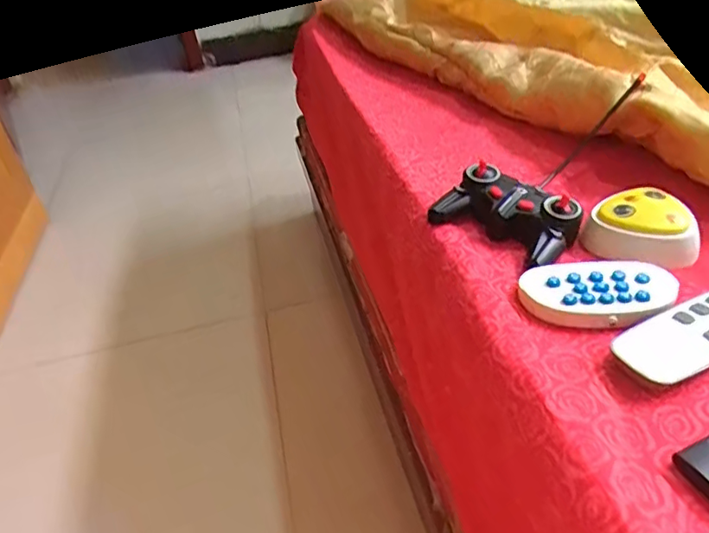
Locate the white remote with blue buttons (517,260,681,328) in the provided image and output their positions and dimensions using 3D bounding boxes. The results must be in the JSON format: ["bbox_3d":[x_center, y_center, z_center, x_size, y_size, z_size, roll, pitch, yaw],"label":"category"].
[{"bbox_3d":[0.187,0.017,0.436,0.112,0.015,0.066,2,37,11],"label":"white remote with blue buttons"}]

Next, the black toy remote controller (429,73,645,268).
[{"bbox_3d":[0.186,-0.099,0.552,0.119,0.070,0.228,24,46,34],"label":"black toy remote controller"}]

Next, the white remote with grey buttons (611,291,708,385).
[{"bbox_3d":[0.230,0.049,0.387,0.105,0.022,0.051,-19,38,-17],"label":"white remote with grey buttons"}]

